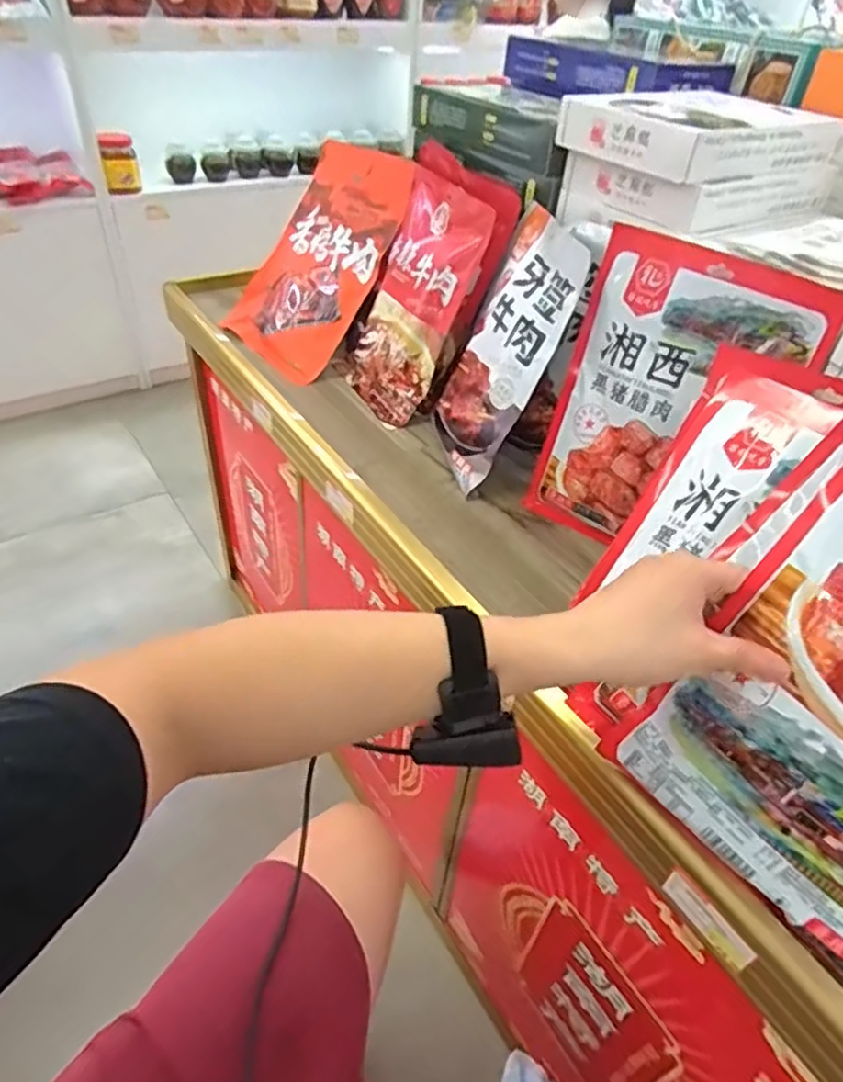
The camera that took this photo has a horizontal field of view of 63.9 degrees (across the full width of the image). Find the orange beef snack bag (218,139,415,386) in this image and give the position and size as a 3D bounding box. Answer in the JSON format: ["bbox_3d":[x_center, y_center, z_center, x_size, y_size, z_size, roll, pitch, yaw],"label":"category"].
[{"bbox_3d":[-0.155,-0.421,1.016,0.241,0.328,0.037,43,16,32],"label":"orange beef snack bag"}]

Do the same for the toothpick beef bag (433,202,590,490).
[{"bbox_3d":[0.092,-0.214,0.777,0.022,0.292,0.163,10,30,-30],"label":"toothpick beef bag"}]

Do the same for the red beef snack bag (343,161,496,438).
[{"bbox_3d":[-0.017,-0.321,0.905,0.027,0.290,0.173,-1,38,-45],"label":"red beef snack bag"}]

